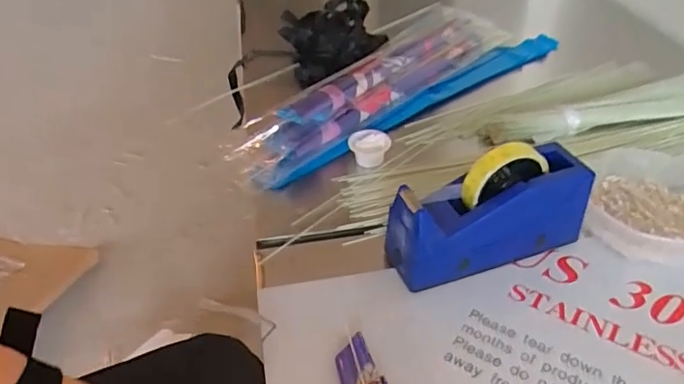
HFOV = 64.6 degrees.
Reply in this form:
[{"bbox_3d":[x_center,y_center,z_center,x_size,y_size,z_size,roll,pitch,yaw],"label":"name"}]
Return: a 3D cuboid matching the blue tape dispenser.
[{"bbox_3d":[0.148,0.018,0.548,0.200,0.118,0.064,-14,41,-14],"label":"blue tape dispenser"}]

